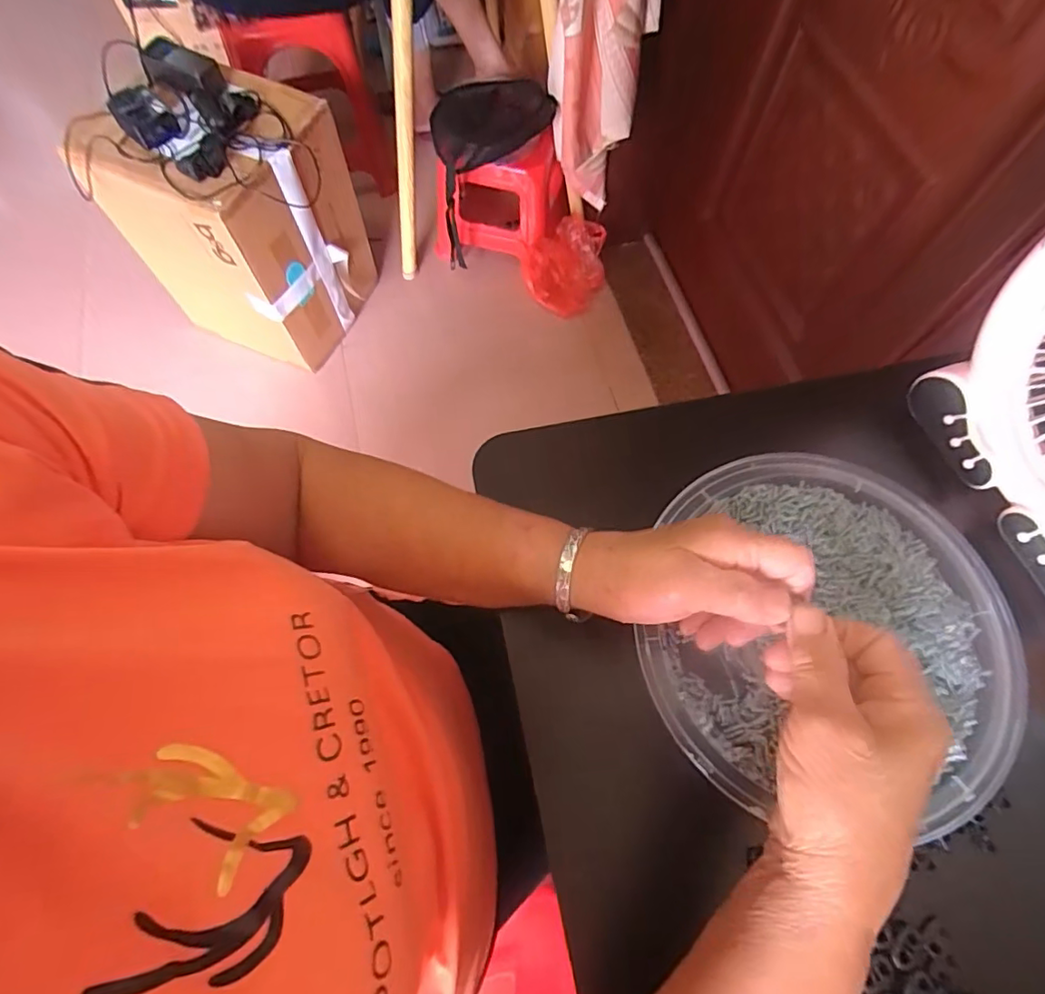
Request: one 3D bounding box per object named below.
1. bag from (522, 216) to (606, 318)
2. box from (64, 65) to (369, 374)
[{"bbox_3d":[0.104,-0.566,1.360,0.194,0.111,0.209,14,68,5],"label":"bag"},{"bbox_3d":[-0.551,-0.566,1.132,0.366,0.418,0.362,22,69,8],"label":"box"}]

